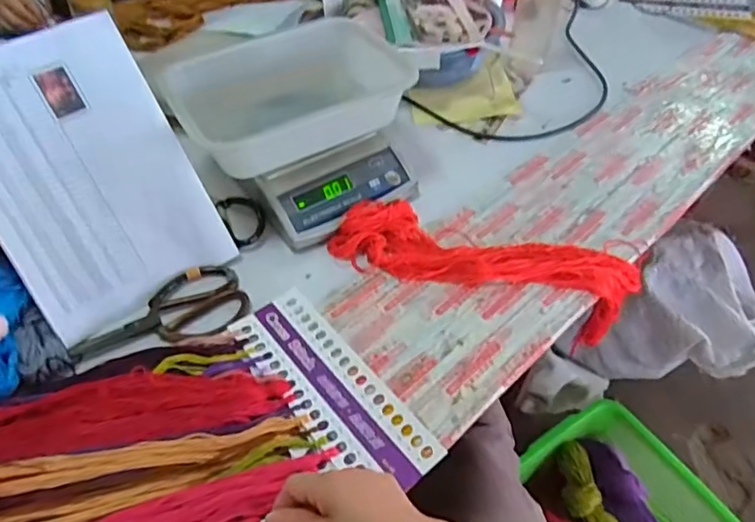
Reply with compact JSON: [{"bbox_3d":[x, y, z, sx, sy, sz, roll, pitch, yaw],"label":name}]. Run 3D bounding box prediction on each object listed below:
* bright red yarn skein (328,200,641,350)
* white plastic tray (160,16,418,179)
[{"bbox_3d":[0.122,0.023,0.676,0.356,0.117,0.097,14,52,8],"label":"bright red yarn skein"},{"bbox_3d":[-0.119,-0.224,0.705,0.277,0.079,0.211,-19,54,-17],"label":"white plastic tray"}]

